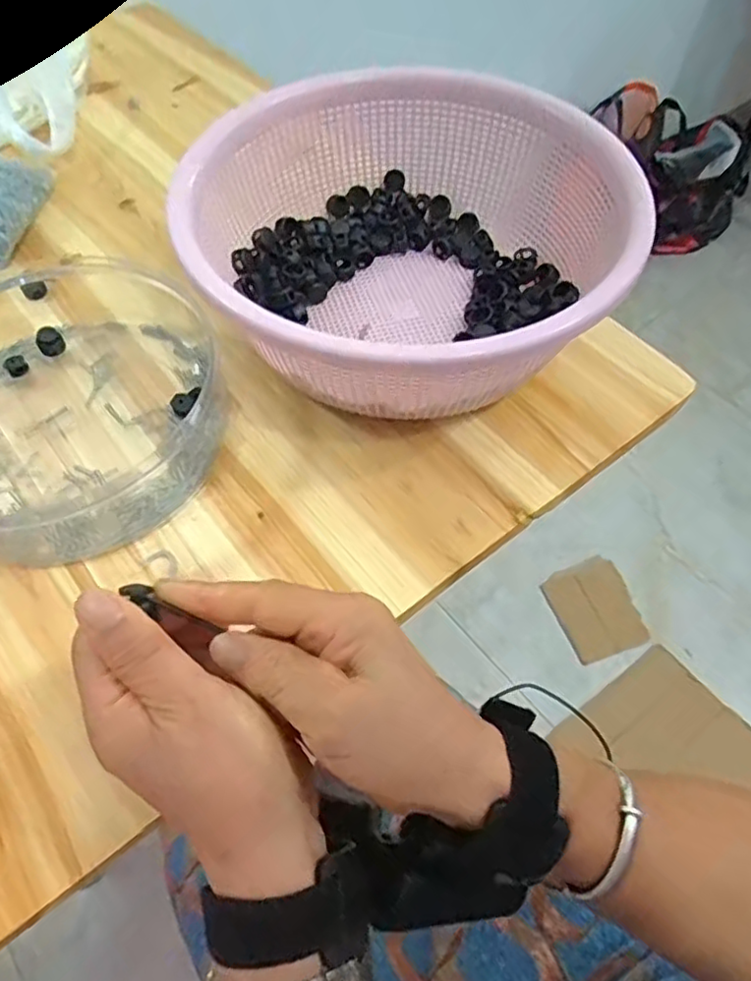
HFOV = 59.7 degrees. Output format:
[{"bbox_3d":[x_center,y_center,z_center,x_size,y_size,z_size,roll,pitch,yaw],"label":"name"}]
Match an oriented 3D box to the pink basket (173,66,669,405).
[{"bbox_3d":[0.023,-0.148,0.420,0.265,0.115,0.241,0,57,1],"label":"pink basket"}]

